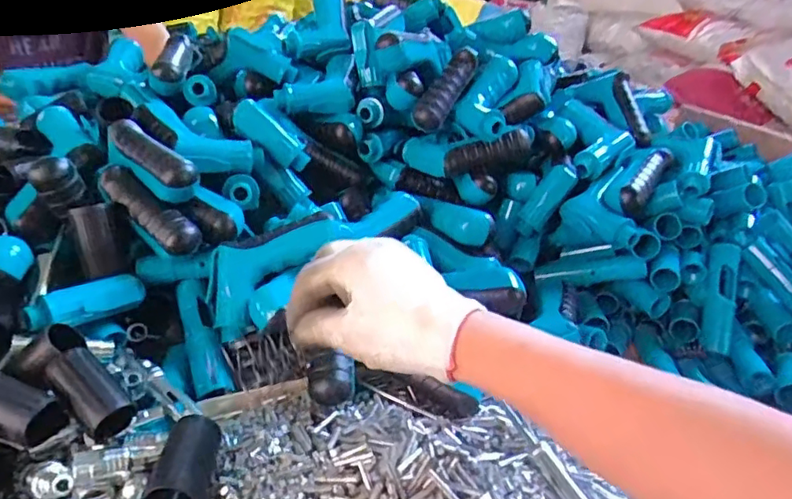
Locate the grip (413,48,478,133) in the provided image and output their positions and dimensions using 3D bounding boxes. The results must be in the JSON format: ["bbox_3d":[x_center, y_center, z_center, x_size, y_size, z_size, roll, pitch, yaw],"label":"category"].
[{"bbox_3d":[0.058,-0.182,0.654,0.031,0.033,0.105,23,71,28],"label":"grip"}]

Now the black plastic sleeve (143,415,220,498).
[{"bbox_3d":[-0.136,0.139,0.372,0.032,0.034,0.059,5,26,-6],"label":"black plastic sleeve"}]

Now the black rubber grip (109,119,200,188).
[{"bbox_3d":[-0.221,-0.088,0.519,0.106,0.016,0.029,35,35,21],"label":"black rubber grip"}]

